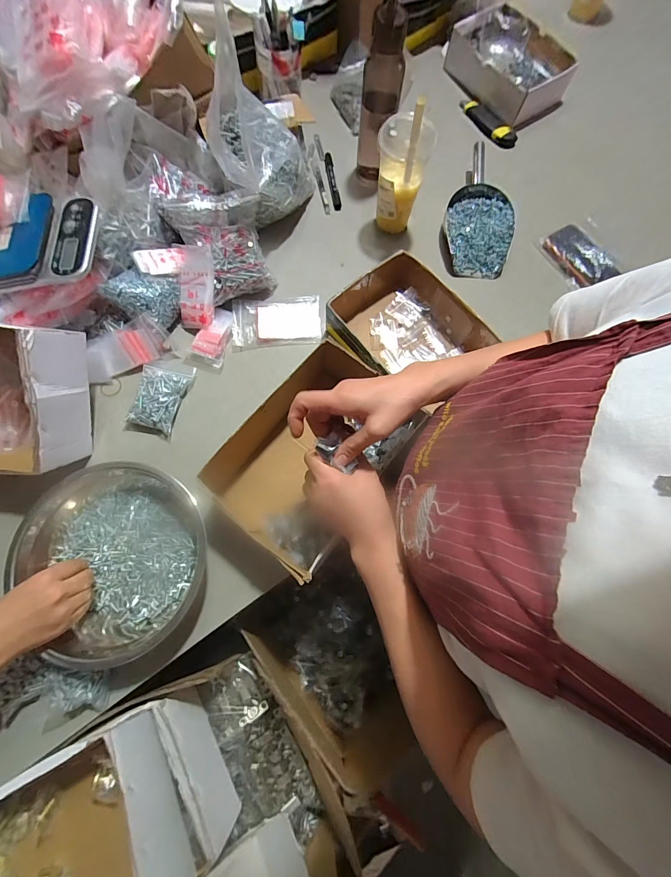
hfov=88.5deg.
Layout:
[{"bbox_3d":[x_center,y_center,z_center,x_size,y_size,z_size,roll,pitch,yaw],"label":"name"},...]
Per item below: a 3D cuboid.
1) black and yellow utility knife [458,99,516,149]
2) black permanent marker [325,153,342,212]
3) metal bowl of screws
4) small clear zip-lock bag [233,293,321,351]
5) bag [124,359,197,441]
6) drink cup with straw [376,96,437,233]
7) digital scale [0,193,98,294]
[{"bbox_3d":[0.329,-0.689,0.751,0.054,0.023,0.150,-37,79,-10],"label":"black and yellow utility knife"},{"bbox_3d":[-0.006,-0.527,0.699,0.017,0.012,0.149,-8,76,-4],"label":"black permanent marker"},{"bbox_3d":[-0.306,0.167,0.481,0.249,0.068,0.246,0,75,-1],"label":"metal bowl of screws"},{"bbox_3d":[-0.104,-0.209,0.614,0.153,0.020,0.087,-6,76,-3],"label":"small clear zip-lock bag"},{"bbox_3d":[-0.290,-0.077,0.569,0.078,0.030,0.128,16,76,3],"label":"bag"},{"bbox_3d":[0.111,-0.461,0.586,0.080,0.214,0.081,0,75,-1],"label":"drink cup with straw"},{"bbox_3d":[-0.456,-0.295,0.514,0.201,0.039,0.157,-3,76,-2],"label":"digital scale"}]

